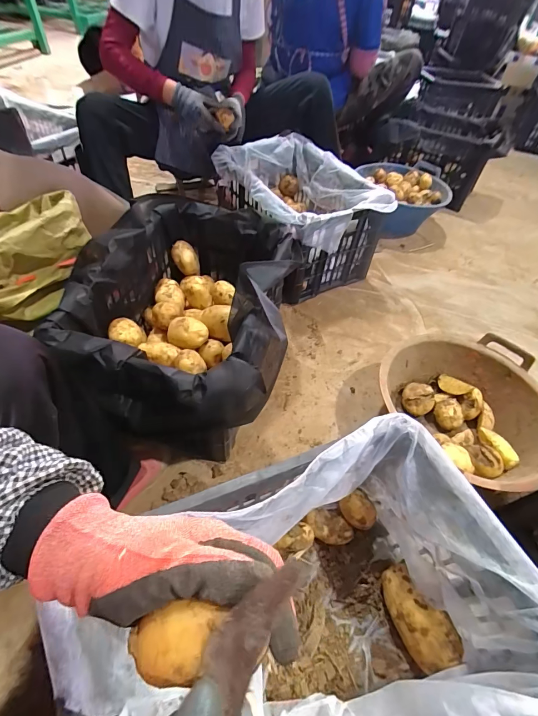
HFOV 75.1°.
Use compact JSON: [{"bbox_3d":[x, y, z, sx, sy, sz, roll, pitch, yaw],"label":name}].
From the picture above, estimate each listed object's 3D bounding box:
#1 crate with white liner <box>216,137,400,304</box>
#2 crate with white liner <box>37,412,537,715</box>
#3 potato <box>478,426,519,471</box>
[{"bbox_3d":[0.070,-0.469,1.182,0.397,0.308,0.534,-25,57,-24],"label":"crate with white liner"},{"bbox_3d":[0.064,0.351,0.480,0.458,0.281,0.338,-15,53,-18],"label":"crate with white liner"},{"bbox_3d":[0.511,0.197,0.782,0.037,0.029,0.110,-2,31,-8],"label":"potato"}]

